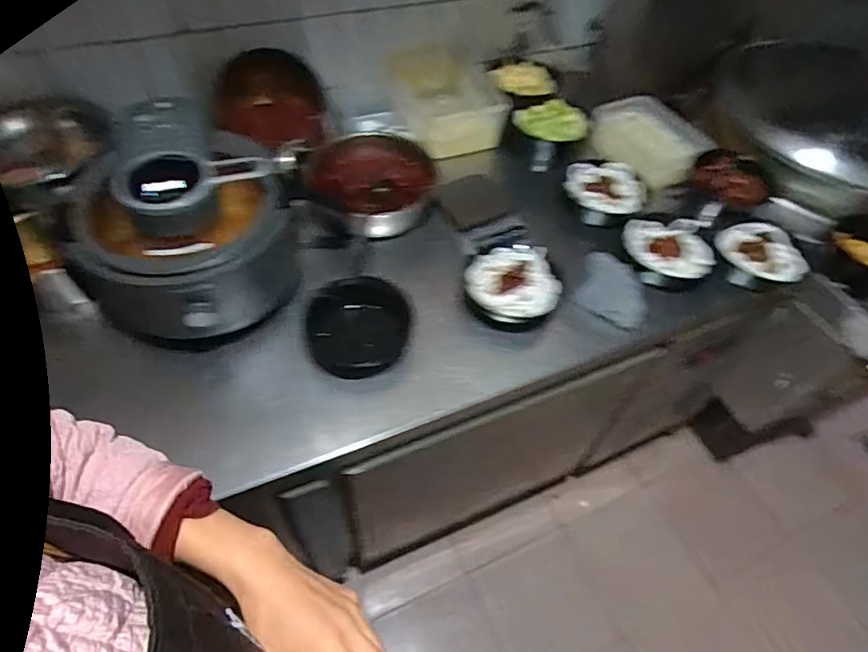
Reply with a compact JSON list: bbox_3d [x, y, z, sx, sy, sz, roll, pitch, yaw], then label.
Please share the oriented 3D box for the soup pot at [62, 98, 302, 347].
[{"bbox_3d":[-0.376,-0.143,0.772,0.280,0.229,0.294,2,53,-3],"label":"soup pot"}]

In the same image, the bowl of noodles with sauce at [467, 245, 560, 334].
[{"bbox_3d":[0.133,-0.069,0.879,0.154,0.062,0.132,15,53,7],"label":"bowl of noodles with sauce"}]

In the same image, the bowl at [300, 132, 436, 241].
[{"bbox_3d":[-0.104,-0.274,0.982,0.227,0.083,0.222,2,53,-3],"label":"bowl"}]

